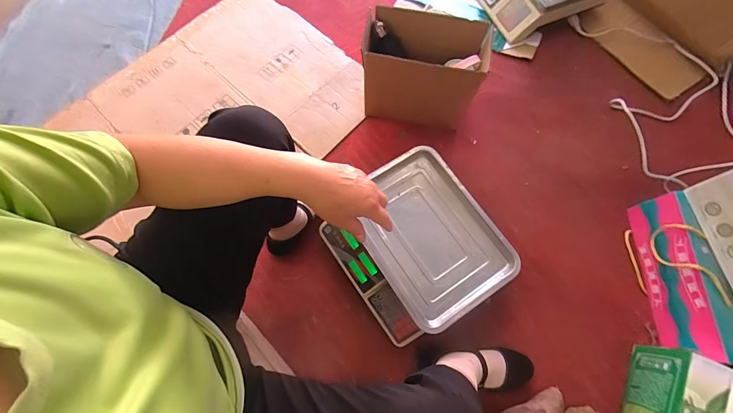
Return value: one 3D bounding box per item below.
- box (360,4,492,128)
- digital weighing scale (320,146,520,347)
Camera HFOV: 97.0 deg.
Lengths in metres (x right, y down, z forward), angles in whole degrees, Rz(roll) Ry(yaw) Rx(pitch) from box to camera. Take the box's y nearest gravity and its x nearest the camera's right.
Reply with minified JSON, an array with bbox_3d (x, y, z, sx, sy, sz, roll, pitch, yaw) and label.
[{"bbox_3d":[0.132,-0.321,0.804,0.269,0.237,0.142,9,72,4],"label":"box"},{"bbox_3d":[0.107,0.084,0.723,0.315,0.091,0.338,-33,75,-9],"label":"digital weighing scale"}]

